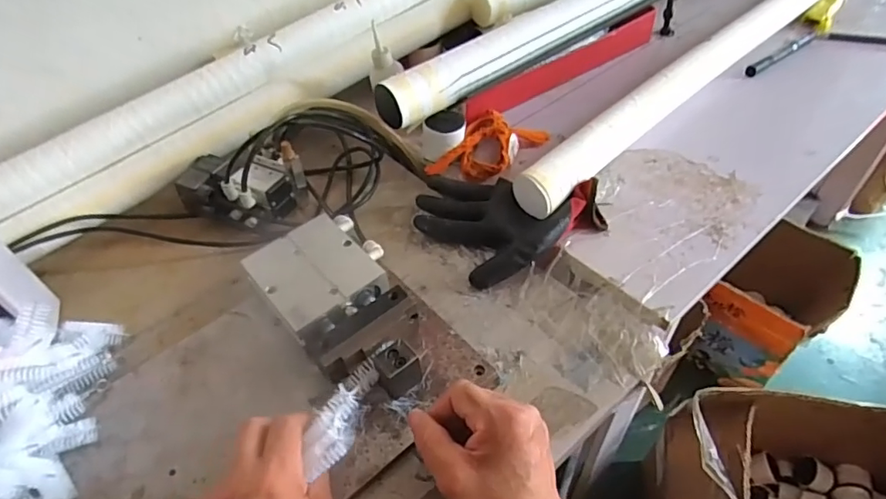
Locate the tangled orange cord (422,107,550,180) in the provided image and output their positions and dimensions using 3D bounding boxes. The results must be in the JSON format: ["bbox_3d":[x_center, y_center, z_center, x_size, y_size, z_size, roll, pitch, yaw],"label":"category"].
[{"bbox_3d":[0.057,-0.123,0.623,0.087,0.028,0.130,31,57,28],"label":"tangled orange cord"}]

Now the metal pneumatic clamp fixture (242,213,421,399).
[{"bbox_3d":[-0.089,0.047,0.482,0.111,0.042,0.196,-32,53,-22],"label":"metal pneumatic clamp fixture"}]

